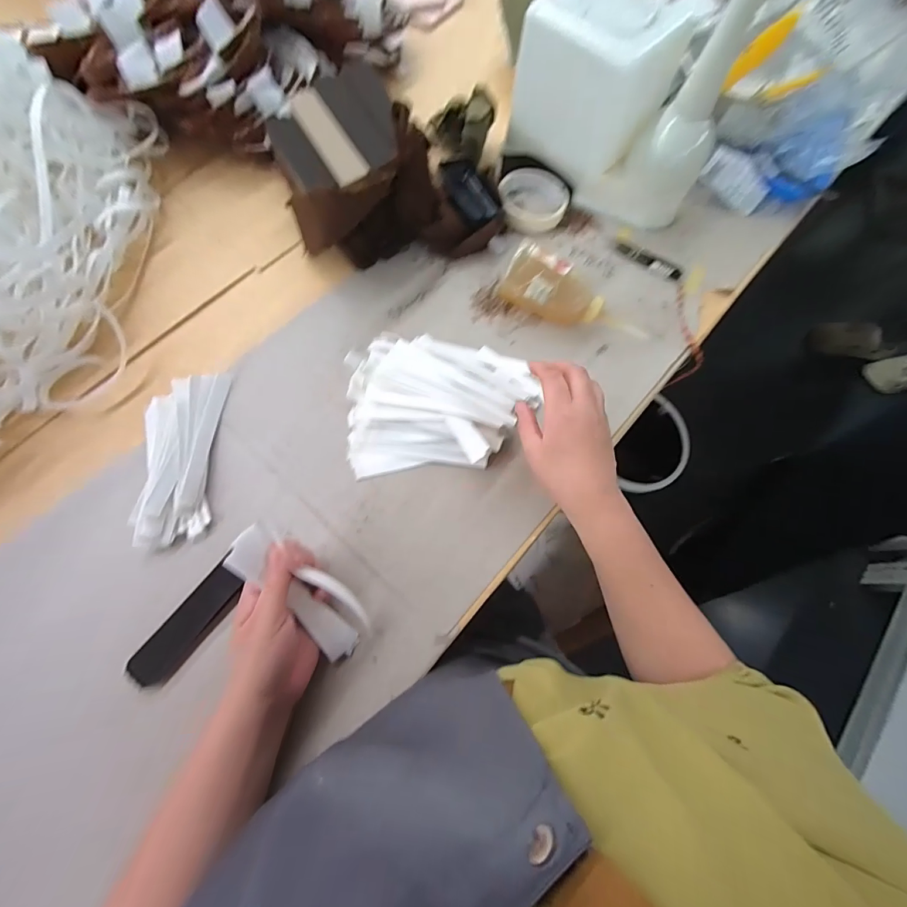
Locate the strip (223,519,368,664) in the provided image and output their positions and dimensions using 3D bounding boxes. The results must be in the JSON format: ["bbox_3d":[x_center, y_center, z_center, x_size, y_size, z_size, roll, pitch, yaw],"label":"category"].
[{"bbox_3d":[-0.128,0.120,0.347,0.049,0.020,0.141,-45,110,-14],"label":"strip"}]

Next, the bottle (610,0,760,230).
[{"bbox_3d":[0.252,-0.361,0.446,0.085,0.214,0.069,42,76,10],"label":"bottle"}]

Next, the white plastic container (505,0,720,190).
[{"bbox_3d":[0.169,-0.443,0.493,0.158,0.168,0.126,37,74,8],"label":"white plastic container"}]

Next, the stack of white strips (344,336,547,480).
[{"bbox_3d":[-0.012,-0.061,0.434,0.202,0.039,0.153,-5,73,-3],"label":"stack of white strips"}]

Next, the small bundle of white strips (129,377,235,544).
[{"bbox_3d":[-0.273,0.001,0.406,0.063,0.031,0.175,-2,73,-2],"label":"small bundle of white strips"}]

